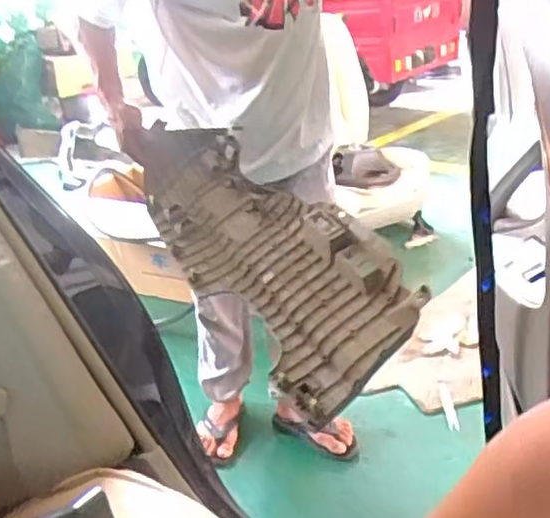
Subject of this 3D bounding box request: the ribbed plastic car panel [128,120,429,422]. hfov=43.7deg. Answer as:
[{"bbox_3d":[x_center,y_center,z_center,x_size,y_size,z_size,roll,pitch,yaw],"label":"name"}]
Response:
[{"bbox_3d":[-0.039,-0.026,1.087,0.244,0.101,0.578,-47,56,1],"label":"ribbed plastic car panel"}]

